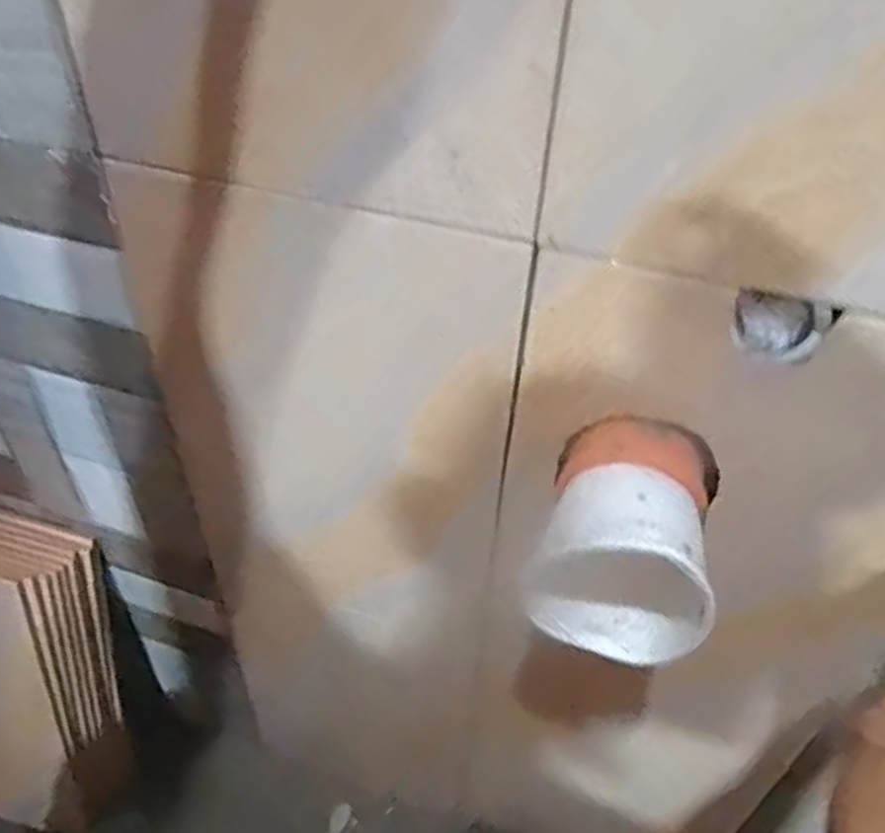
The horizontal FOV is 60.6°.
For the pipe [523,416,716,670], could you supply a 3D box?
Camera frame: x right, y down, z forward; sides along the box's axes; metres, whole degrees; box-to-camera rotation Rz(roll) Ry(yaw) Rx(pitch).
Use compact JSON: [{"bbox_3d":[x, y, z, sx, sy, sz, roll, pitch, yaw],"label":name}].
[{"bbox_3d":[0.079,0.050,0.321,0.072,0.075,0.085,14,44,12],"label":"pipe"}]

